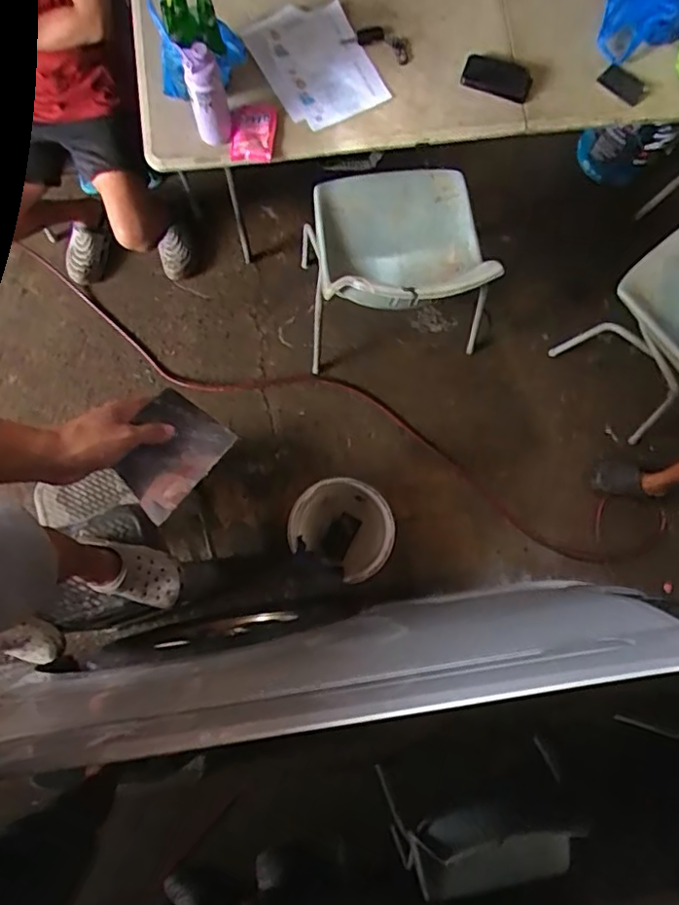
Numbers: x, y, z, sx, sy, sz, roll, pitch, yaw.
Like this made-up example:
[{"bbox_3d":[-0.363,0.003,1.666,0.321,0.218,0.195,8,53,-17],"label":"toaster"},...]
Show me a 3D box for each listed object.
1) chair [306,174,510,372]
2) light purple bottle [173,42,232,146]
[{"bbox_3d":[0.138,-0.543,1.755,0.497,0.665,0.507,-4,79,-1],"label":"chair"},{"bbox_3d":[-0.286,-0.763,1.299,0.081,0.219,0.064,-15,79,-3],"label":"light purple bottle"}]

